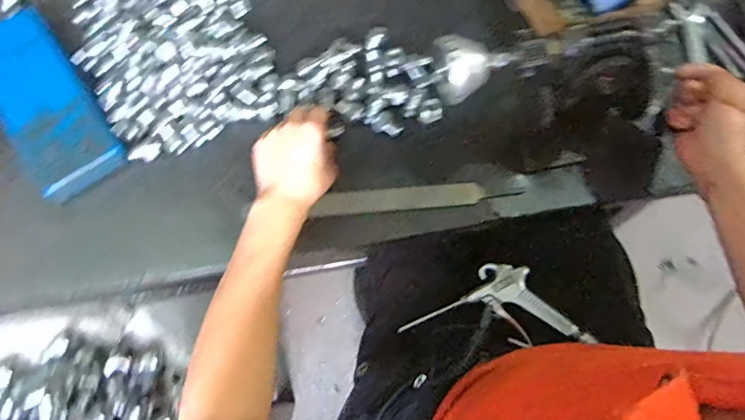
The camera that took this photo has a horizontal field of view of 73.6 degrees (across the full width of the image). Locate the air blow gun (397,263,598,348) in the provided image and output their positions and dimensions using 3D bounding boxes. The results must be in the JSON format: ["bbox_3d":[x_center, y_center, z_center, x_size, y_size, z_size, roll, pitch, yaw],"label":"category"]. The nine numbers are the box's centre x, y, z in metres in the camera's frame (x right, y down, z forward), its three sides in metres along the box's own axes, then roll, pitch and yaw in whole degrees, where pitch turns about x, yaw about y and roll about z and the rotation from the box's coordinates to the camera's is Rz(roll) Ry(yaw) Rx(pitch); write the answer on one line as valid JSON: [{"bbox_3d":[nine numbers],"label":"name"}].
[{"bbox_3d":[0.145,0.111,0.600,0.198,0.028,0.088,1,74,18],"label":"air blow gun"}]

